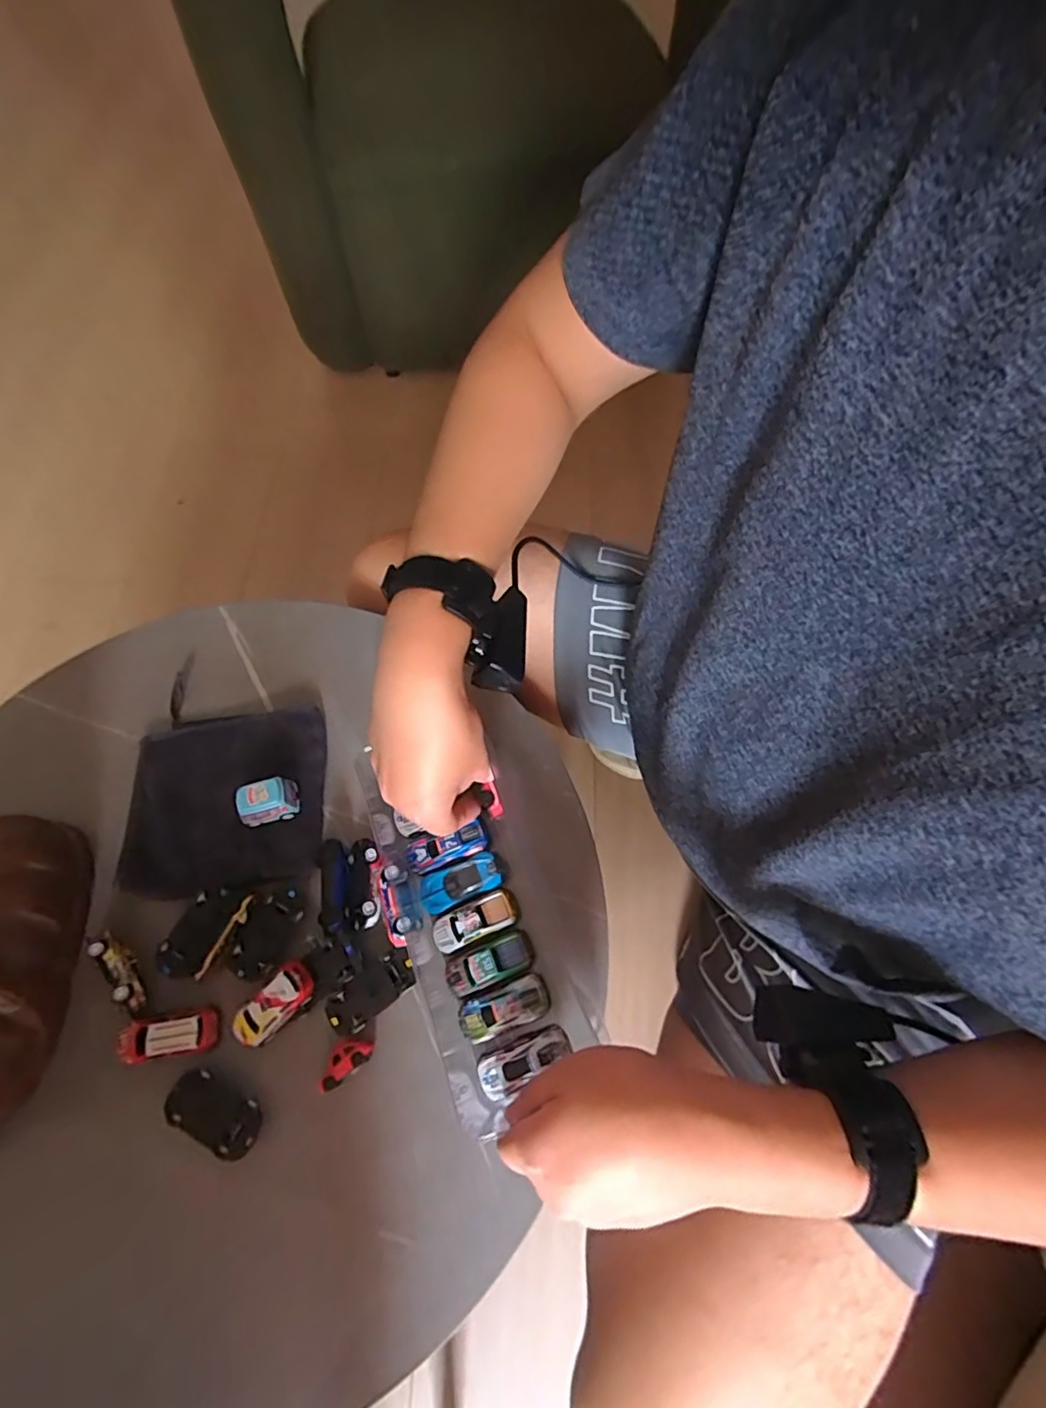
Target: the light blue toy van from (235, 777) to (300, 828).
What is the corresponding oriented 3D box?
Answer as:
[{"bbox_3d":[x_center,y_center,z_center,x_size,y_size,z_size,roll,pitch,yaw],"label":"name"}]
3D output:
[{"bbox_3d":[-0.203,0.078,0.455,0.042,0.031,0.027,-16,65,-7],"label":"light blue toy van"}]

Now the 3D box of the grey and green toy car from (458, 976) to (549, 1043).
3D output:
[{"bbox_3d":[-0.014,0.213,0.401,0.062,0.015,0.028,-19,66,-9],"label":"grey and green toy car"}]

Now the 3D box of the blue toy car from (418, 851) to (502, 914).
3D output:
[{"bbox_3d":[-0.048,0.138,0.441,0.063,0.017,0.029,-24,66,3],"label":"blue toy car"}]

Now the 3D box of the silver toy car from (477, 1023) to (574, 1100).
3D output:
[{"bbox_3d":[0.001,0.241,0.387,0.063,0.019,0.027,-21,66,-10],"label":"silver toy car"}]

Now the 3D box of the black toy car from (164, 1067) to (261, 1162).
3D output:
[{"bbox_3d":[-0.205,0.274,0.385,0.063,0.025,0.032,22,66,10],"label":"black toy car"}]

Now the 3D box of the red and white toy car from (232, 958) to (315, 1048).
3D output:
[{"bbox_3d":[-0.175,0.211,0.398,0.029,0.020,0.064,42,86,18],"label":"red and white toy car"}]

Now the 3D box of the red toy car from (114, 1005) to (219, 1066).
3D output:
[{"bbox_3d":[-0.249,0.233,0.401,0.062,0.022,0.027,-9,65,-4],"label":"red toy car"}]

